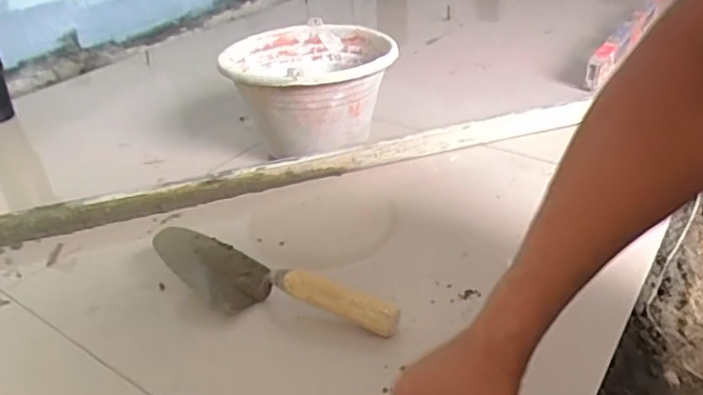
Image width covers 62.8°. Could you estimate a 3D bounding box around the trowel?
[{"bbox_3d":[-0.086,0.093,0.610,0.279,0.054,0.083,14,36,24],"label":"trowel"}]

